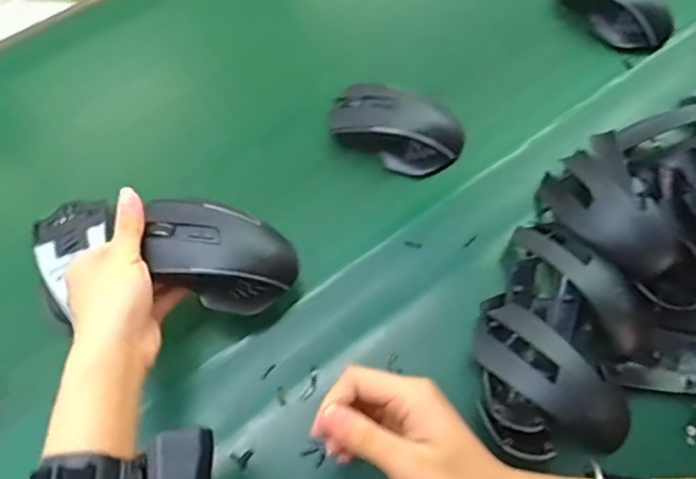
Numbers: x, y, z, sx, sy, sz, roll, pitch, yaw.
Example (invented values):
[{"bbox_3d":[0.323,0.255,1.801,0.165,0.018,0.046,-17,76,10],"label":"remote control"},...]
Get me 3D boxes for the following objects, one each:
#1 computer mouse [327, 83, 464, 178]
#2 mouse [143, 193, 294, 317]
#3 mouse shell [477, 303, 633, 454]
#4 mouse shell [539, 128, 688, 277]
[{"bbox_3d":[0.040,-0.100,0.538,0.116,0.035,0.061,22,65,12],"label":"computer mouse"},{"bbox_3d":[-0.092,0.013,0.434,0.110,0.041,0.074,22,57,-3],"label":"mouse"},{"bbox_3d":[0.142,0.096,0.428,0.118,0.037,0.050,40,70,19],"label":"mouse shell"},{"bbox_3d":[0.199,-0.022,0.483,0.064,0.053,0.119,-19,64,-9],"label":"mouse shell"}]

